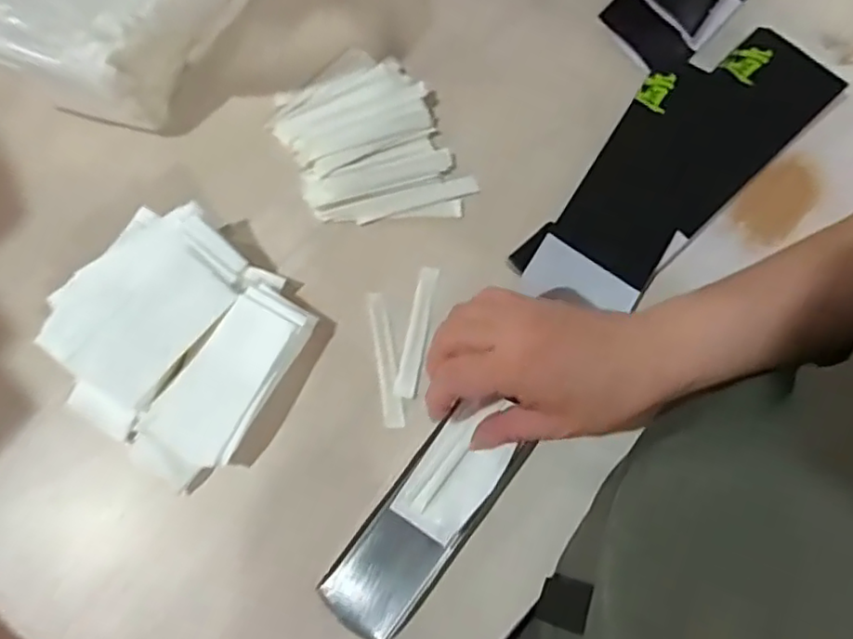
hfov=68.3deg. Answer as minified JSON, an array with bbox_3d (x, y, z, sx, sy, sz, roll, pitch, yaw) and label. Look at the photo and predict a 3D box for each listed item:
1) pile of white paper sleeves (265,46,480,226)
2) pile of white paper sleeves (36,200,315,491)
[{"bbox_3d":[-0.042,-0.124,0.450,0.107,0.015,0.133,-28,78,-8],"label":"pile of white paper sleeves"},{"bbox_3d":[-0.159,0.014,0.397,0.138,0.043,0.137,35,77,7],"label":"pile of white paper sleeves"}]

